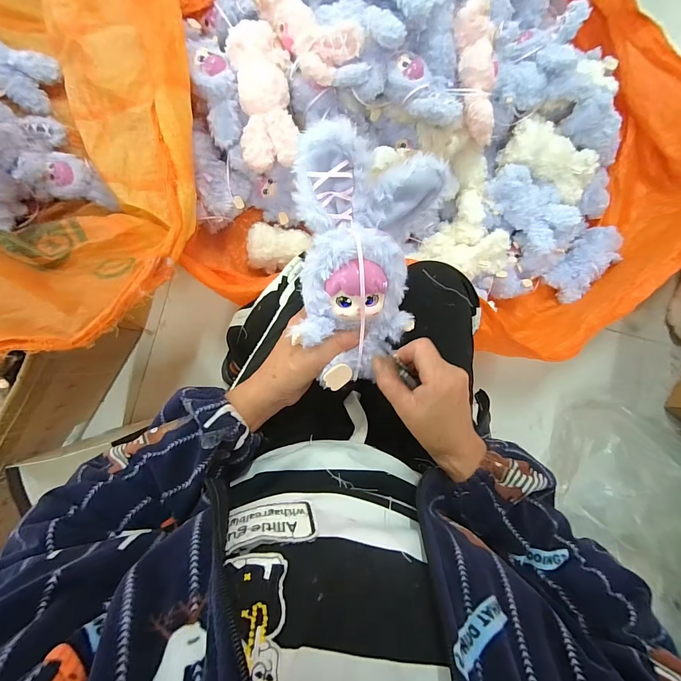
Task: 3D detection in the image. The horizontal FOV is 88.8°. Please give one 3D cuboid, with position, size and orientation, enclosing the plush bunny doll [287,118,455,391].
[{"bbox_3d":[0.015,-0.063,0.301,0.127,0.065,0.199,10,85,-8],"label":"plush bunny doll"}]

